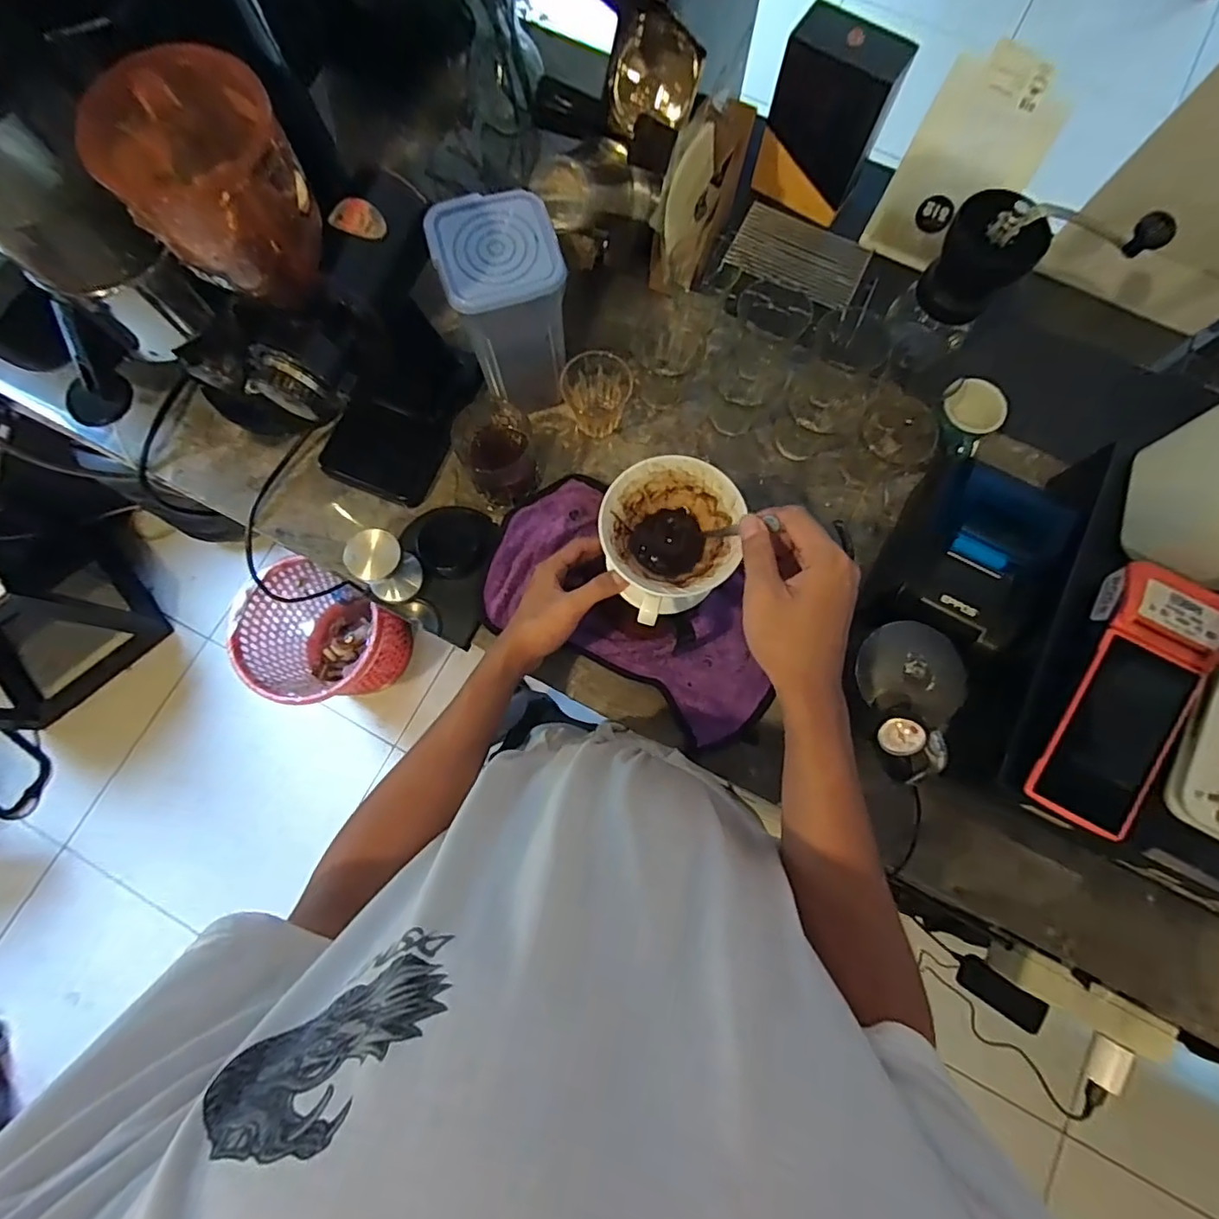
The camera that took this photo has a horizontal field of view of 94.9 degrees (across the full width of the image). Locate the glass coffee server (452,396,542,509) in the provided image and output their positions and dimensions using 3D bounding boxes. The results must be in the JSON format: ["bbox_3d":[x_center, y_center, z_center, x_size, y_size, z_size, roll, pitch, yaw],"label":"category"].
[{"bbox_3d":[-0.117,-0.164,0.595,0.076,0.082,0.083,0,77,0],"label":"glass coffee server"}]

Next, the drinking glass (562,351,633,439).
[{"bbox_3d":[-0.011,-0.242,0.626,0.081,0.075,0.064,-10,78,-3],"label":"drinking glass"}]

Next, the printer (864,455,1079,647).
[{"bbox_3d":[0.360,-0.046,0.564,0.131,0.100,0.176,26,79,5],"label":"printer"}]

